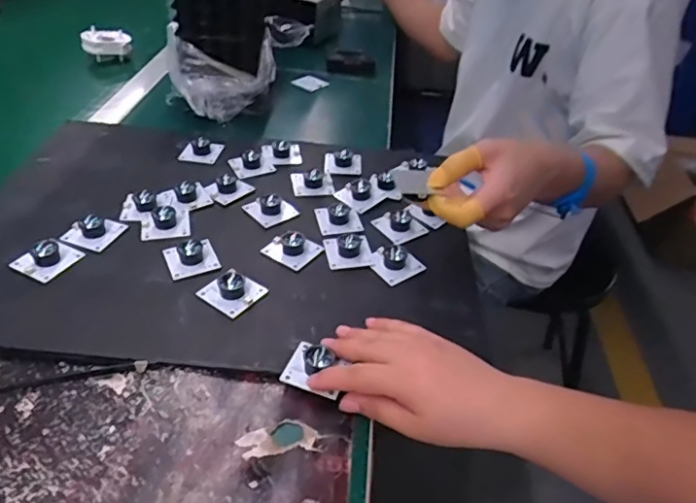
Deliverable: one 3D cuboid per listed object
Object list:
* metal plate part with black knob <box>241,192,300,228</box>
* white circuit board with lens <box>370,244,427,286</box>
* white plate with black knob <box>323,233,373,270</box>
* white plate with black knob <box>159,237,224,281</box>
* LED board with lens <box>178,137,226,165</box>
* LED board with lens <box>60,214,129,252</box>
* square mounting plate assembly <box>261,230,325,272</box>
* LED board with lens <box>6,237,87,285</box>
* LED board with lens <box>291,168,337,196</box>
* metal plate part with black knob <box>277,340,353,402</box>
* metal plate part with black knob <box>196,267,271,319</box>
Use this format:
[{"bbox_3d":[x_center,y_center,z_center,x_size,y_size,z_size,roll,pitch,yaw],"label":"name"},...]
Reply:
[{"bbox_3d":[-0.079,-0.047,0.552,0.039,0.018,0.044,-29,50,-34],"label":"metal plate part with black knob"},{"bbox_3d":[0.044,0.007,0.500,0.037,0.016,0.041,-24,47,-31],"label":"white circuit board with lens"},{"bbox_3d":[0.001,-0.006,0.510,0.044,0.017,0.043,-8,41,-15],"label":"white plate with black knob"},{"bbox_3d":[-0.142,-0.001,0.485,0.044,0.016,0.052,-17,44,-24],"label":"white plate with black knob"},{"bbox_3d":[-0.171,-0.122,0.635,0.043,0.017,0.040,12,40,9],"label":"LED board with lens"},{"bbox_3d":[-0.236,-0.024,0.501,0.043,0.017,0.045,16,40,13],"label":"LED board with lens"},{"bbox_3d":[-0.052,-0.007,0.505,0.046,0.019,0.039,27,44,25],"label":"square mounting plate assembly"},{"bbox_3d":[-0.262,0.002,0.467,0.042,0.019,0.044,20,42,18],"label":"LED board with lens"},{"bbox_3d":[-0.038,-0.082,0.598,0.047,0.018,0.038,-1,39,-7],"label":"LED board with lens"},{"bbox_3d":[-0.023,0.083,0.396,0.047,0.017,0.039,20,42,18],"label":"metal plate part with black knob"},{"bbox_3d":[-0.098,0.030,0.452,0.045,0.018,0.040,26,44,25],"label":"metal plate part with black knob"}]

